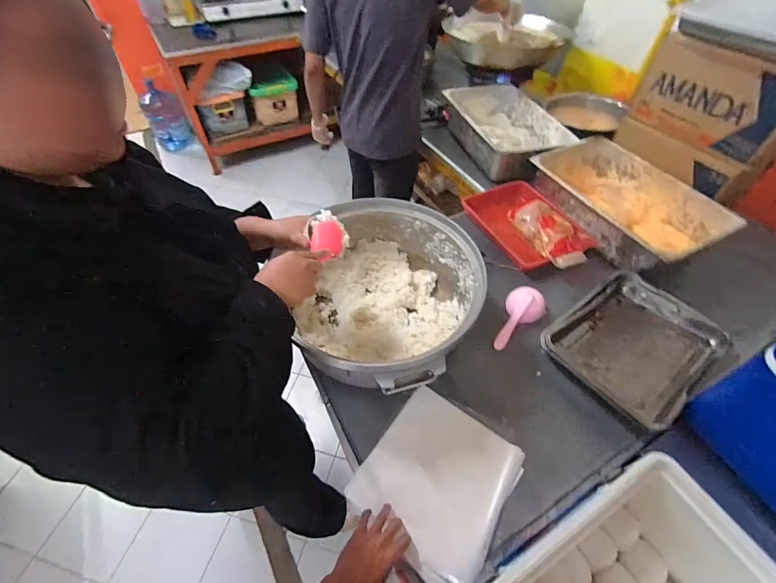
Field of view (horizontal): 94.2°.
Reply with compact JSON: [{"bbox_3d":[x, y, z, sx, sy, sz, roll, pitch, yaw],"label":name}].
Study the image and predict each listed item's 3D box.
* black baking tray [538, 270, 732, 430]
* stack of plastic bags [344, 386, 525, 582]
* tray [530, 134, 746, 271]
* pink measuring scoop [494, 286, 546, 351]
[{"bbox_3d":[0.590,0.106,0.853,0.373,0.054,0.278,-31,58,-23],"label":"black baking tray"},{"bbox_3d":[0.100,0.362,0.710,0.257,0.023,0.281,31,57,22],"label":"stack of plastic bags"},{"bbox_3d":[0.714,-0.270,1.140,0.326,0.157,0.520,-19,54,-15],"label":"tray"},{"bbox_3d":[0.336,0.068,0.902,0.092,0.060,0.183,19,54,14],"label":"pink measuring scoop"}]

